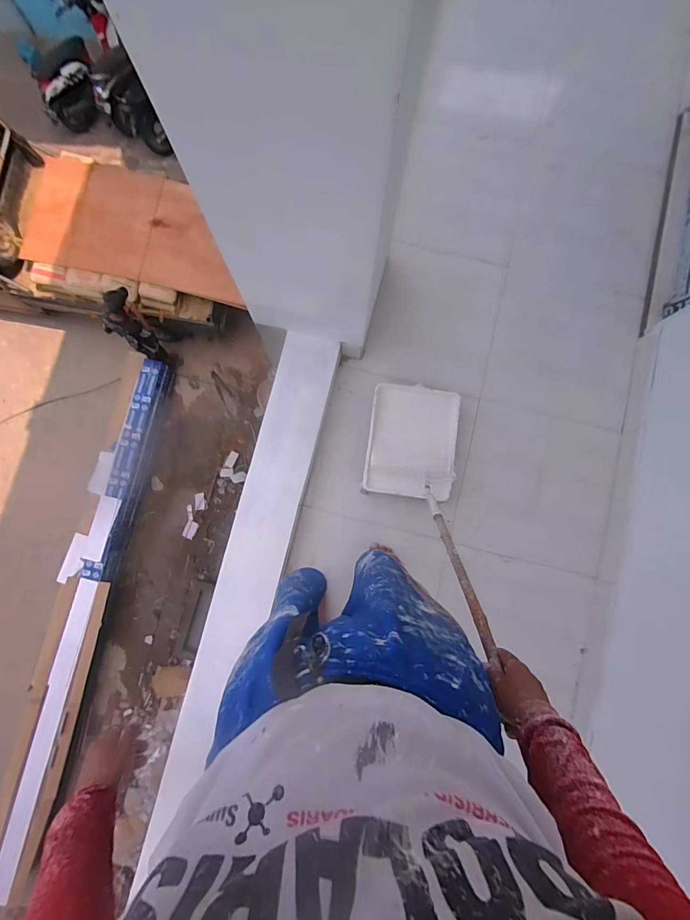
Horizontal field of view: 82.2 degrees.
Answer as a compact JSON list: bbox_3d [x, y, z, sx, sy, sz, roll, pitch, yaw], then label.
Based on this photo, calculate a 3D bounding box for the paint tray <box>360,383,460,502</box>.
[{"bbox_3d":[0.214,-0.058,1.265,0.276,0.086,0.350,8,84,0],"label":"paint tray"}]

